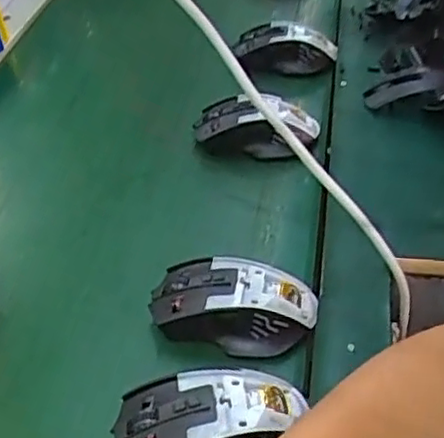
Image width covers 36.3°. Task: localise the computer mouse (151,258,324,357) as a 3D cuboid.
[{"bbox_3d":[0.007,0.057,0.470,0.109,0.040,0.067,11,45,18],"label":"computer mouse"}]

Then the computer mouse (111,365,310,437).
[{"bbox_3d":[-0.007,0.121,0.400,0.111,0.043,0.064,-8,42,-1],"label":"computer mouse"}]

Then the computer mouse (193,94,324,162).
[{"bbox_3d":[0.030,-0.086,0.614,0.114,0.040,0.058,9,45,17],"label":"computer mouse"}]

